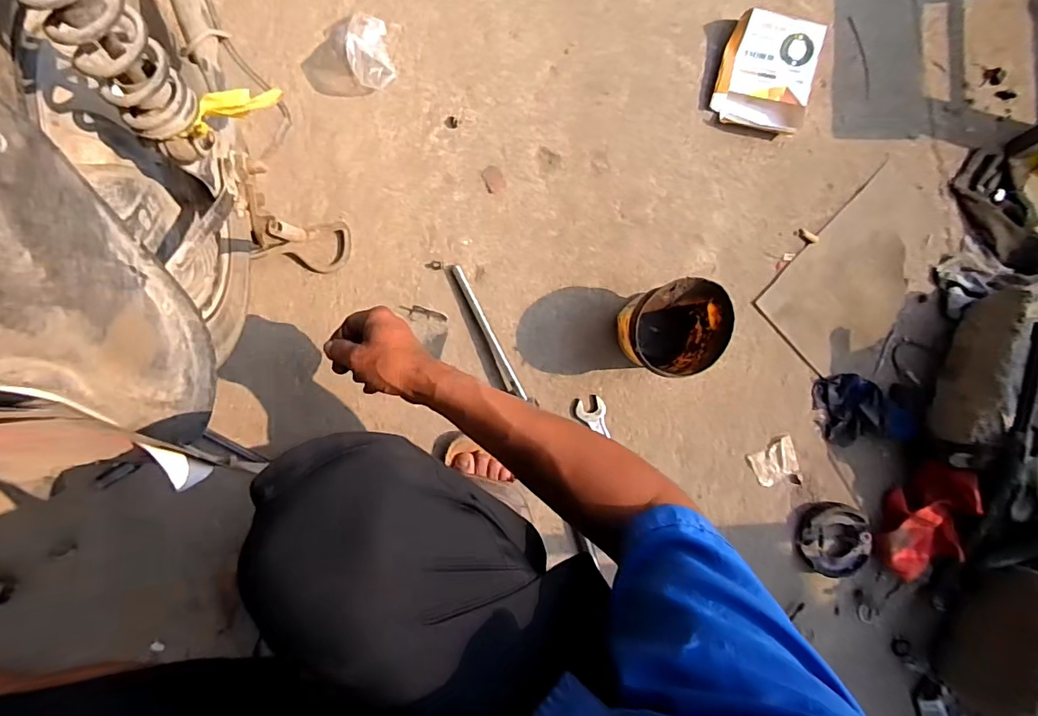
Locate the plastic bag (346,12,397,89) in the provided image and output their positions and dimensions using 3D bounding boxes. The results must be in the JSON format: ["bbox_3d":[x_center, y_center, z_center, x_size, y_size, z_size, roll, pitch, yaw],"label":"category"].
[{"bbox_3d":[-0.194,-0.402,0.642,0.052,0.048,0.094,-11,95,-4],"label":"plastic bag"}]

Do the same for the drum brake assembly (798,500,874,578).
[{"bbox_3d":[0.464,0.268,0.750,0.097,0.040,0.104,4,90,-6],"label":"drum brake assembly"}]

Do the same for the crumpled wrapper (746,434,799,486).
[{"bbox_3d":[0.379,0.152,0.749,0.067,0.016,0.057,-30,93,-4],"label":"crumpled wrapper"}]

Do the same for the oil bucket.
[{"bbox_3d":[0.199,-0.041,0.671,0.123,0.105,0.121,4,94,-6],"label":"oil bucket"}]

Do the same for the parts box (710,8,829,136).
[{"bbox_3d":[0.349,-0.401,0.707,0.132,0.033,0.144,10,90,-6],"label":"parts box"}]

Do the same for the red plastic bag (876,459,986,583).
[{"bbox_3d":[0.587,0.233,0.728,0.075,0.081,0.176,15,107,-4],"label":"red plastic bag"}]

